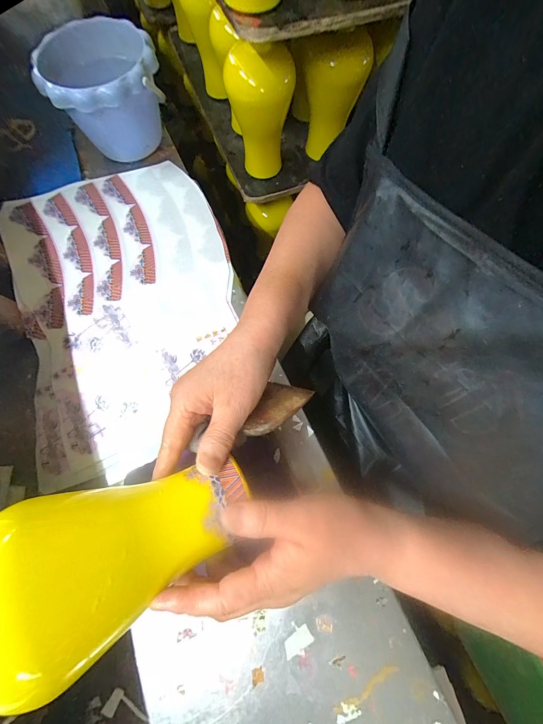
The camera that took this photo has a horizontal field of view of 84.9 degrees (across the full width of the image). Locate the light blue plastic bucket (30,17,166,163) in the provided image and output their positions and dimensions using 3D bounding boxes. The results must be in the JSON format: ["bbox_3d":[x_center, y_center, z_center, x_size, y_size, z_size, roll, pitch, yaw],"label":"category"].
[{"bbox_3d":[-0.231,-0.382,0.434,0.143,0.124,0.161,-16,72,-5],"label":"light blue plastic bucket"}]

